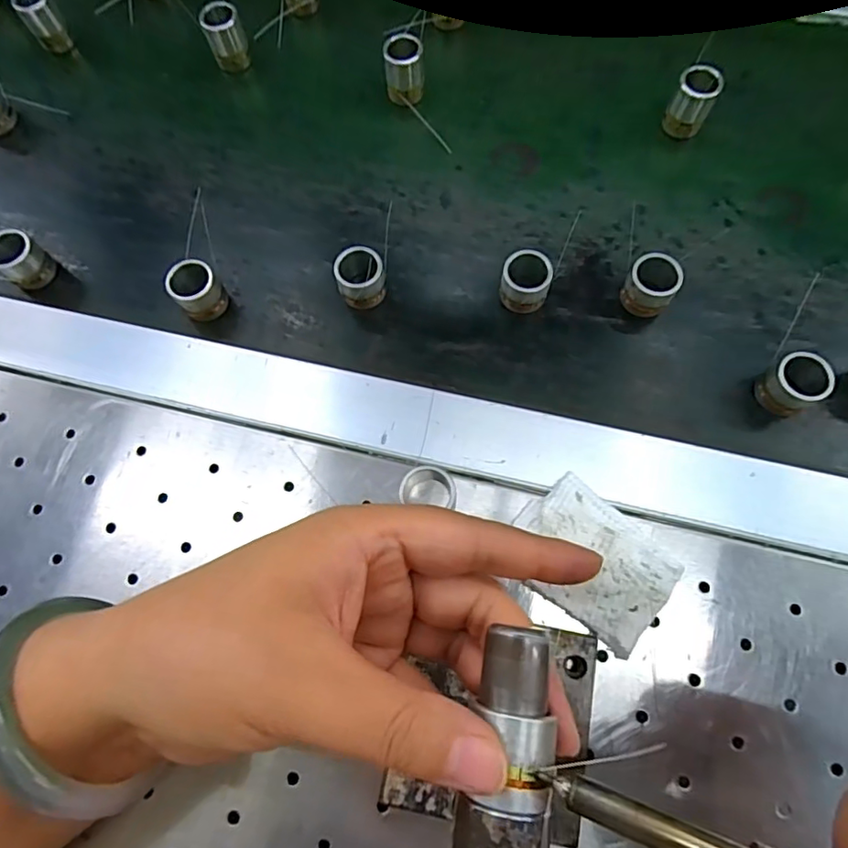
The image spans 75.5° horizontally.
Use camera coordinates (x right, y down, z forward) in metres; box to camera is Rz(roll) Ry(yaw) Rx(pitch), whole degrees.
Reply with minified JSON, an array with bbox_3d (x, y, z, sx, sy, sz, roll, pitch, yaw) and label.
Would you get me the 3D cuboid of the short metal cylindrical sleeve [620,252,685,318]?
[{"bbox_3d":[0.117,-0.071,0.285,0.025,0.027,0.023,-1,72,2],"label":"short metal cylindrical sleeve"}]

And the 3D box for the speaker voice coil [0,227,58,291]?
[{"bbox_3d":[-0.230,-0.094,0.312,0.024,0.025,0.024,29,75,11],"label":"speaker voice coil"}]

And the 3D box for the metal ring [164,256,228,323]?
[{"bbox_3d":[-0.123,-0.073,0.299,0.024,0.026,0.021,-38,74,-10],"label":"metal ring"}]

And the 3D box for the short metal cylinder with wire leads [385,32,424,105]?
[{"bbox_3d":[-0.012,-0.213,0.334,0.022,0.034,0.022,-5,71,1],"label":"short metal cylinder with wire leads"}]

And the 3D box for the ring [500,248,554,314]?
[{"bbox_3d":[0.054,-0.075,0.289,0.025,0.025,0.023,-1,72,2],"label":"ring"}]

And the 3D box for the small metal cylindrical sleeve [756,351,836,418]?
[{"bbox_3d":[0.177,-0.019,0.264,0.023,0.029,0.024,-1,72,2],"label":"small metal cylindrical sleeve"}]

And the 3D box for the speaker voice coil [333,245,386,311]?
[{"bbox_3d":[-0.034,-0.079,0.296,0.024,0.025,0.024,-1,72,2],"label":"speaker voice coil"}]

